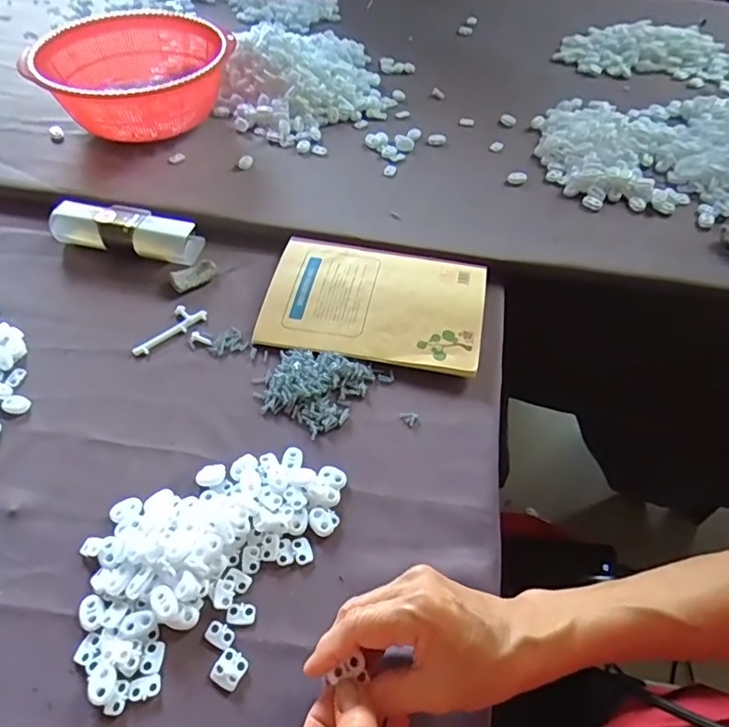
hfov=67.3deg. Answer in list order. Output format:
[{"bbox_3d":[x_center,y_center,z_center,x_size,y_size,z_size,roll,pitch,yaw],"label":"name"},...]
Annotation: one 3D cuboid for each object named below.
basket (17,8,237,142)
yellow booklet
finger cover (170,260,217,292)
[{"bbox_3d":[-0.296,-0.376,0.722,0.236,0.091,0.174,-17,53,-13],"label":"basket"},{"bbox_3d":[0.010,-0.063,0.530,0.205,0.018,0.139,10,52,7],"label":"yellow booklet"},{"bbox_3d":[-0.173,-0.092,0.557,0.045,0.007,0.025,-25,56,-19],"label":"finger cover"}]

